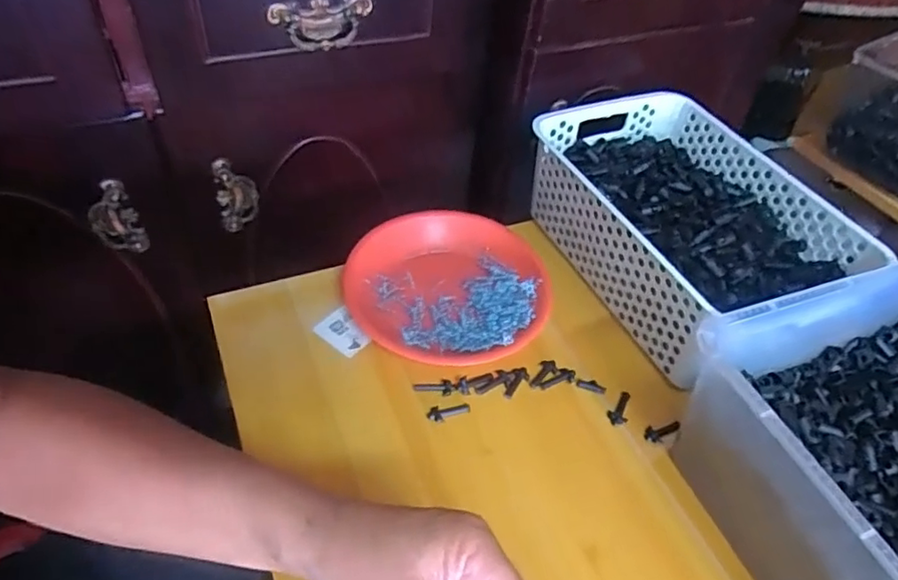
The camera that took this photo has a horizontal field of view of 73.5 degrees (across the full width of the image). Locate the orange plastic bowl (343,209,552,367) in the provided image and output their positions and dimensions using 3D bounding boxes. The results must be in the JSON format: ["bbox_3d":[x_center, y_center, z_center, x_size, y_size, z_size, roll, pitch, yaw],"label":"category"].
[{"bbox_3d":[0.000,-0.006,0.584,0.189,0.027,0.179,4,47,-4],"label":"orange plastic bowl"}]

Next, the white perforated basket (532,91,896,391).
[{"bbox_3d":[0.228,-0.070,0.608,0.210,0.103,0.285,-18,52,-22],"label":"white perforated basket"}]

